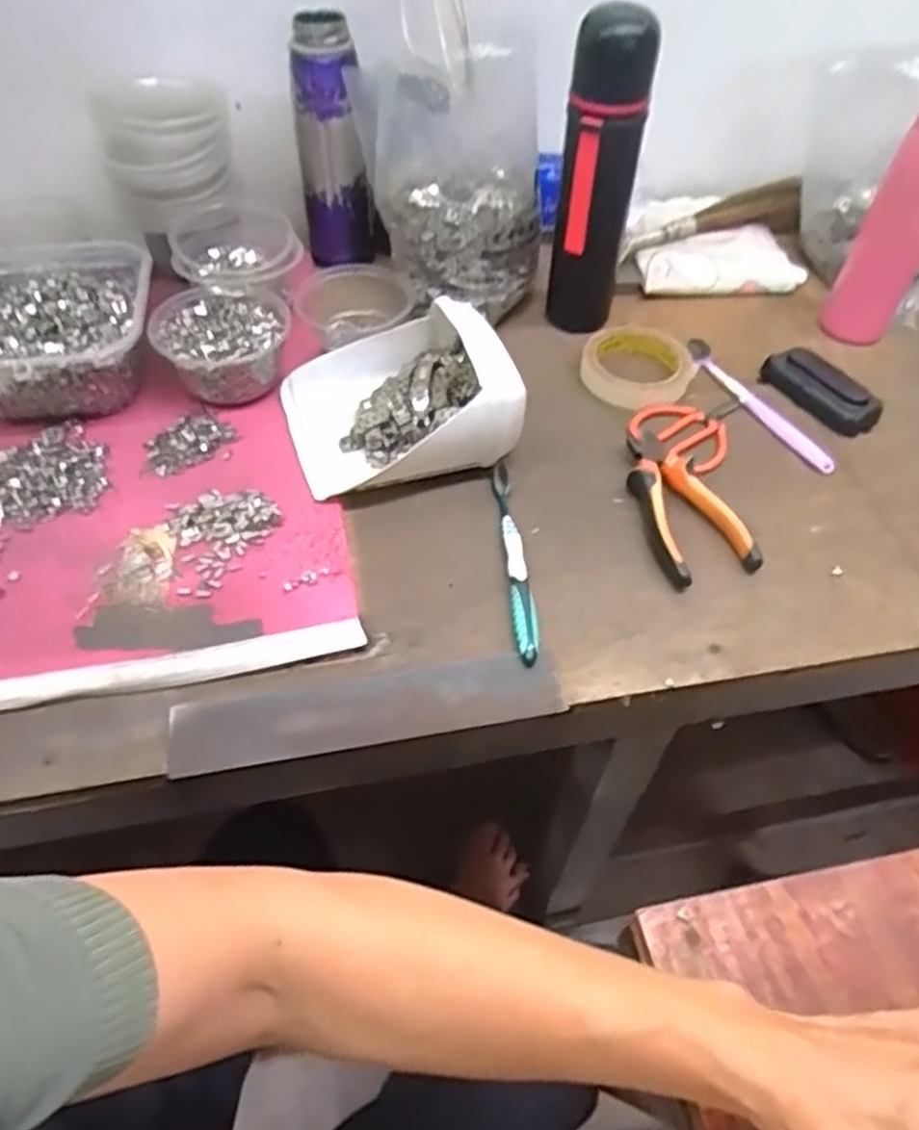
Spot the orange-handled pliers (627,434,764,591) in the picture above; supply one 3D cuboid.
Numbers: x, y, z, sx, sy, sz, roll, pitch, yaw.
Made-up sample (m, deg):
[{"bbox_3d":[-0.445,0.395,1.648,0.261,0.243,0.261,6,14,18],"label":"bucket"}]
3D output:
[{"bbox_3d":[0.167,-0.051,0.597,0.067,0.027,0.148,-16,53,-14],"label":"orange-handled pliers"}]

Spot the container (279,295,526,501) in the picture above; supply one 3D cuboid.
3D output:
[{"bbox_3d":[-0.053,-0.138,0.622,0.169,0.094,0.163,-16,53,-14],"label":"container"}]

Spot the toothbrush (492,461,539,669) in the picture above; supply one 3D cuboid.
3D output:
[{"bbox_3d":[0.040,-0.006,0.563,0.016,0.019,0.178,-2,51,-3],"label":"toothbrush"}]

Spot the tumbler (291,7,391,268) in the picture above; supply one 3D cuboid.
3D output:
[{"bbox_3d":[-0.117,-0.403,0.745,0.077,0.210,0.067,-9,51,-9],"label":"tumbler"}]

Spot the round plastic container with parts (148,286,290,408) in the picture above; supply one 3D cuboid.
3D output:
[{"bbox_3d":[-0.203,-0.192,0.665,0.107,0.059,0.114,1,50,-1],"label":"round plastic container with parts"}]

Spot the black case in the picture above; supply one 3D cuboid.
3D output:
[{"bbox_3d":[0.326,-0.158,0.686,0.055,0.022,0.105,-23,55,-19],"label":"black case"}]

